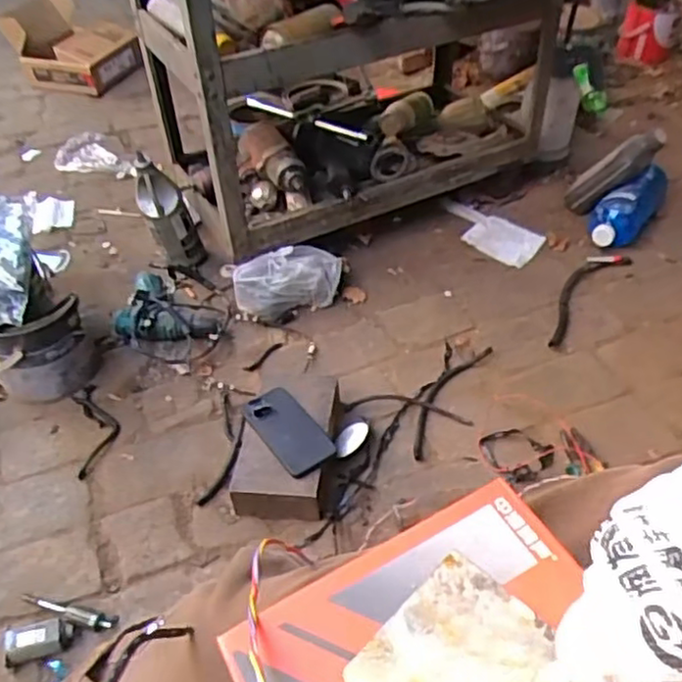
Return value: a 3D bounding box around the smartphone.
[{"bbox_3d":[-0.073,0.121,0.944,0.073,0.015,0.146,-26,48,-24],"label":"smartphone"}]

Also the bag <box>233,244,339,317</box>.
[{"bbox_3d":[-0.089,-0.104,1.199,0.194,0.096,0.077,-17,47,-15],"label":"bag"}]

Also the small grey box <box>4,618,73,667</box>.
[{"bbox_3d":[-0.348,0.344,0.786,0.072,0.028,0.039,-12,48,-13],"label":"small grey box"}]

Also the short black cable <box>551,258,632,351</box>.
[{"bbox_3d":[0.423,-0.086,1.213,0.066,0.019,0.295,33,54,26],"label":"short black cable"}]

